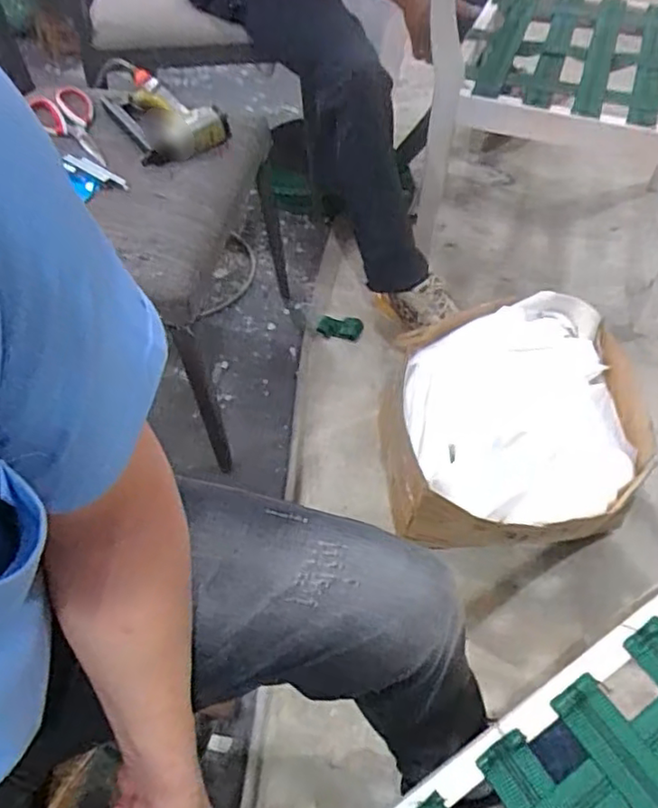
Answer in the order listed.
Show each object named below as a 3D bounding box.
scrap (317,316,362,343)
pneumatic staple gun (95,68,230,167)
[{"bbox_3d":[0.024,-0.163,1.352,0.094,0.011,0.057,5,57,3],"label":"scrap"},{"bbox_3d":[-0.262,-0.453,0.996,0.138,0.047,0.215,-28,61,-17],"label":"pneumatic staple gun"}]

